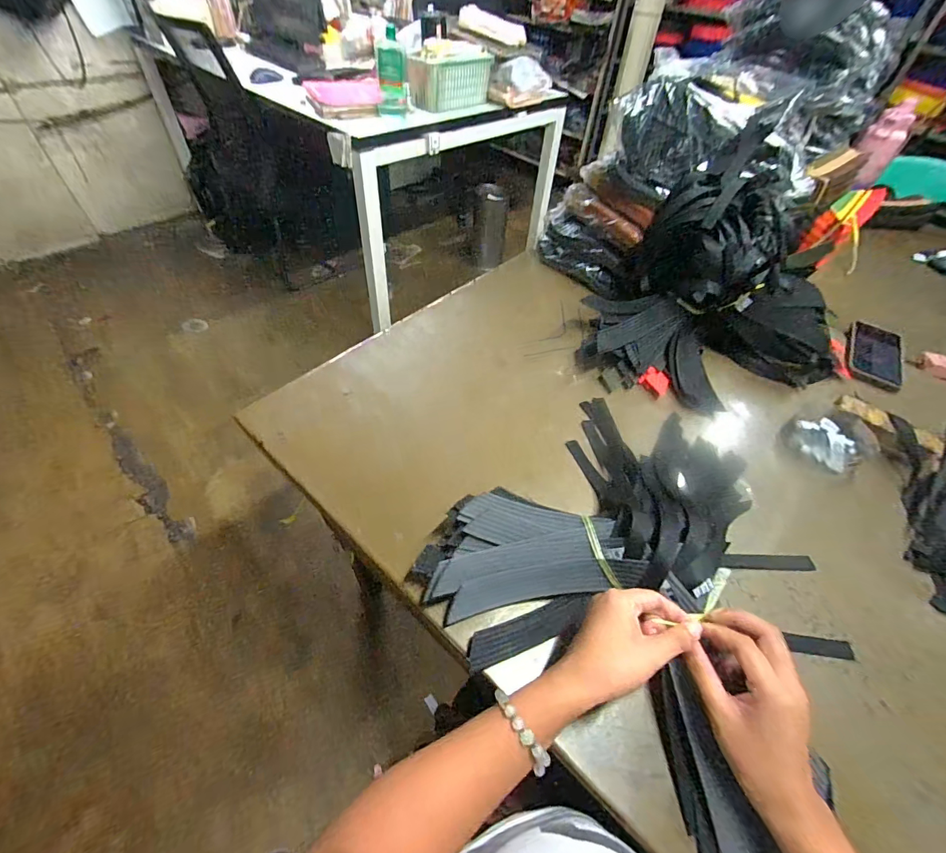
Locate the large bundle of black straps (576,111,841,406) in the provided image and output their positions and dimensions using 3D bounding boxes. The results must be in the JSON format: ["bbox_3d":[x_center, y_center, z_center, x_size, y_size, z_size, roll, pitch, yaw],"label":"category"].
[{"bbox_3d":[0.362,-0.205,0.618,0.368,0.234,0.283,-17,54,-19],"label":"large bundle of black straps"}]

